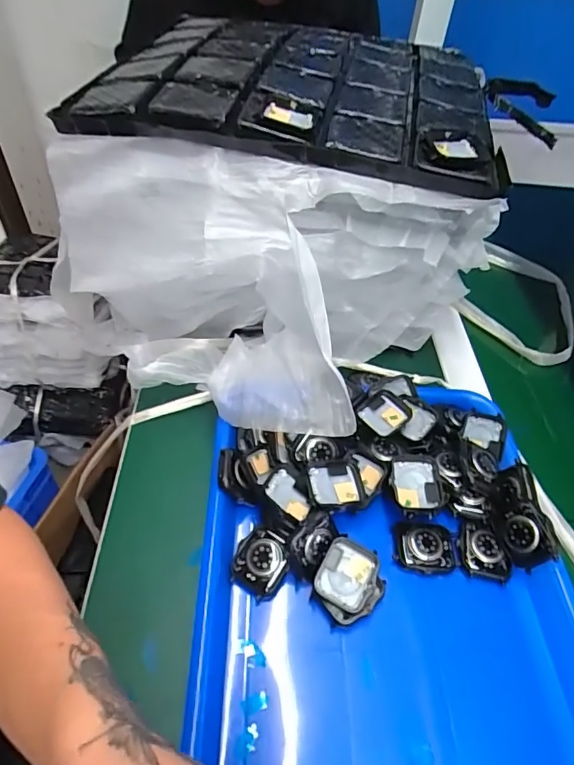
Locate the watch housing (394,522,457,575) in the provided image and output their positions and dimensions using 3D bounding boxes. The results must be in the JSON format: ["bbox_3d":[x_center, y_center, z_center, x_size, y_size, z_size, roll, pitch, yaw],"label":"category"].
[{"bbox_3d":[0.103,0.119,0.355,0.043,0.007,0.036,5,47,1],"label":"watch housing"}]

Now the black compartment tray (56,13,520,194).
[{"bbox_3d":[0.017,-0.278,0.441,0.345,0.038,0.296,11,48,6],"label":"black compartment tray"}]

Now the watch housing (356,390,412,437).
[{"bbox_3d":[0.084,0.028,0.416,0.036,0.013,0.043,37,55,27],"label":"watch housing"}]

